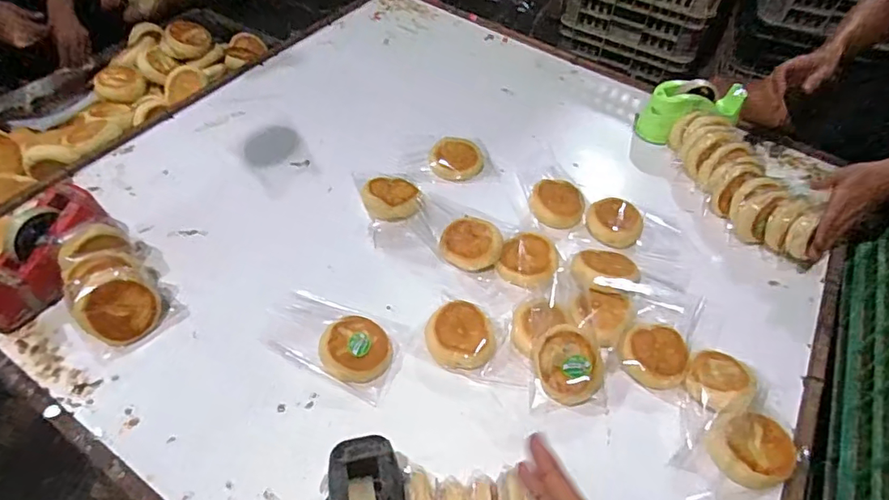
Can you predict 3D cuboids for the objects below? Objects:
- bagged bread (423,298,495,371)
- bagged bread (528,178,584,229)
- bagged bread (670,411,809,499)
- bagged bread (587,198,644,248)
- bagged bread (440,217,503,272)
[{"bbox_3d":[0.024,0.125,0.742,0.098,0.036,0.092,2,50,-2],"label":"bagged bread"},{"bbox_3d":[0.199,-0.079,0.916,0.093,0.043,0.092,2,50,-2],"label":"bagged bread"},{"bbox_3d":[0.371,0.253,0.641,0.175,0.041,0.103,-16,53,-16],"label":"bagged bread"},{"bbox_3d":[0.294,-0.045,0.892,0.090,0.037,0.093,2,50,-2],"label":"bagged bread"},{"bbox_3d":[0.043,-0.013,0.847,0.095,0.045,0.097,-8,51,-10],"label":"bagged bread"}]

